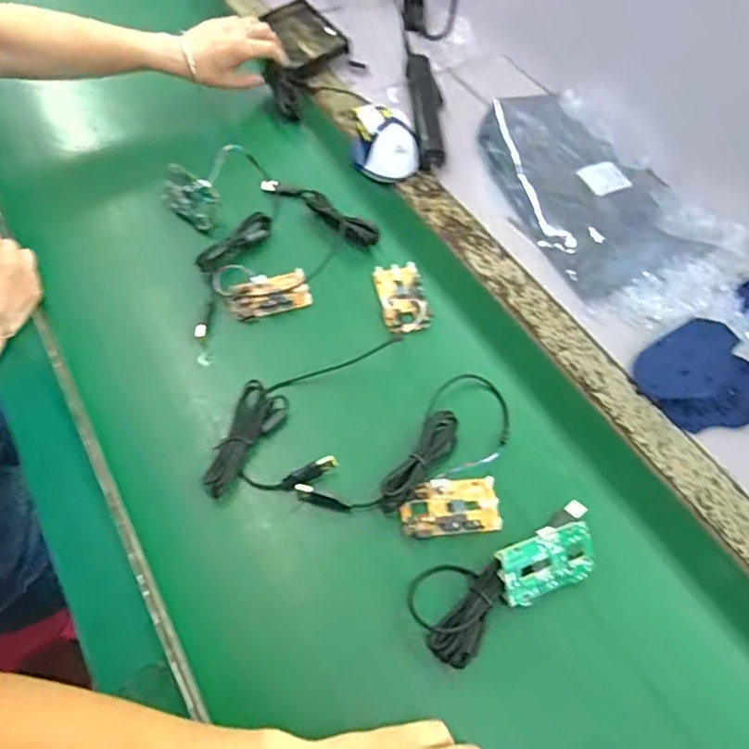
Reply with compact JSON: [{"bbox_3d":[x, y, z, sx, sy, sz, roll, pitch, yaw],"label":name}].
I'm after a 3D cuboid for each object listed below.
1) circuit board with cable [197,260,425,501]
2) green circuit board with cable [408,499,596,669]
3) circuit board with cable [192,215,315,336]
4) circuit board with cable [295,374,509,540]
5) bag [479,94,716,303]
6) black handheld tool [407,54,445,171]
[{"bbox_3d":[-0.039,-0.007,0.527,0.103,0.020,0.293,27,63,13],"label":"circuit board with cable"},{"bbox_3d":[0.100,0.151,0.427,0.144,0.037,0.064,-24,64,-15],"label":"green circuit board with cable"},{"bbox_3d":[-0.137,-0.101,0.585,0.113,0.018,0.116,-21,64,-14],"label":"circuit board with cable"},{"bbox_3d":[0.053,0.083,0.477,0.194,0.021,0.116,-34,67,-19],"label":"circuit board with cable"},{"bbox_3d":[0.238,-0.218,0.651,0.171,0.031,0.274,-20,63,-13],"label":"bag"},{"bbox_3d":[0.067,-0.335,0.721,0.040,0.029,0.193,-1,61,-3],"label":"black handheld tool"}]

